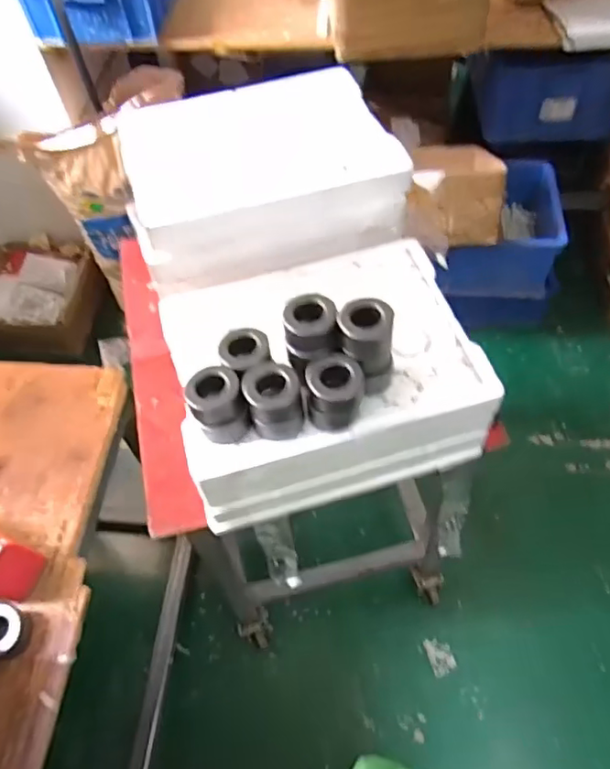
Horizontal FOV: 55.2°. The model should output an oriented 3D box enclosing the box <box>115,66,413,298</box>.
[{"bbox_3d":[-0.069,-0.328,0.898,0.373,0.109,0.309,-12,57,-6],"label":"box"}]

